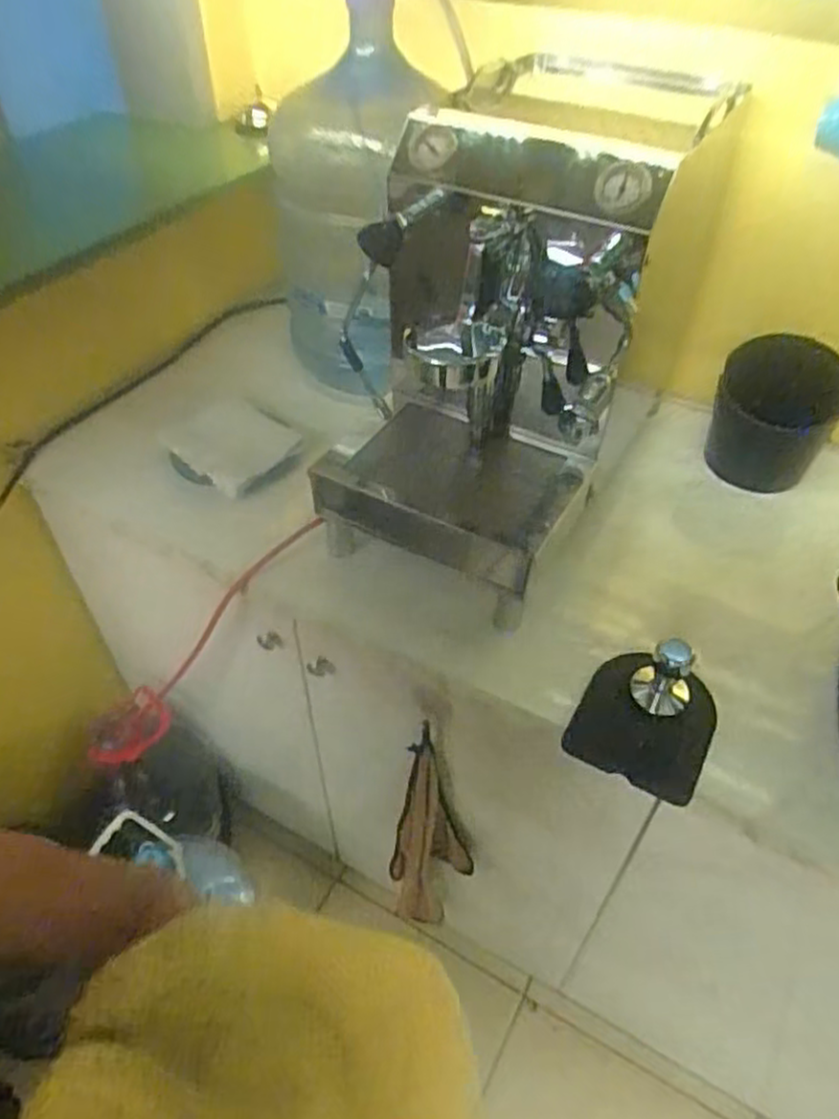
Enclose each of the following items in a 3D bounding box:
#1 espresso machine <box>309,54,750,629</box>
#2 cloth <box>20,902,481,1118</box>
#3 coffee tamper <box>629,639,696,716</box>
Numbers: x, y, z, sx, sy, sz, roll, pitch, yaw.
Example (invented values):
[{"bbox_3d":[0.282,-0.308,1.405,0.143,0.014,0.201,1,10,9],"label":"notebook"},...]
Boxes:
[{"bbox_3d":[0.070,-0.215,0.803,0.283,0.390,0.345,19,49,17],"label":"espresso machine"},{"bbox_3d":[-0.078,0.281,0.389,0.224,0.031,0.171,11,43,-14],"label":"cloth"},{"bbox_3d":[0.248,0.115,0.747,0.059,0.075,0.052,27,51,23],"label":"coffee tamper"}]

